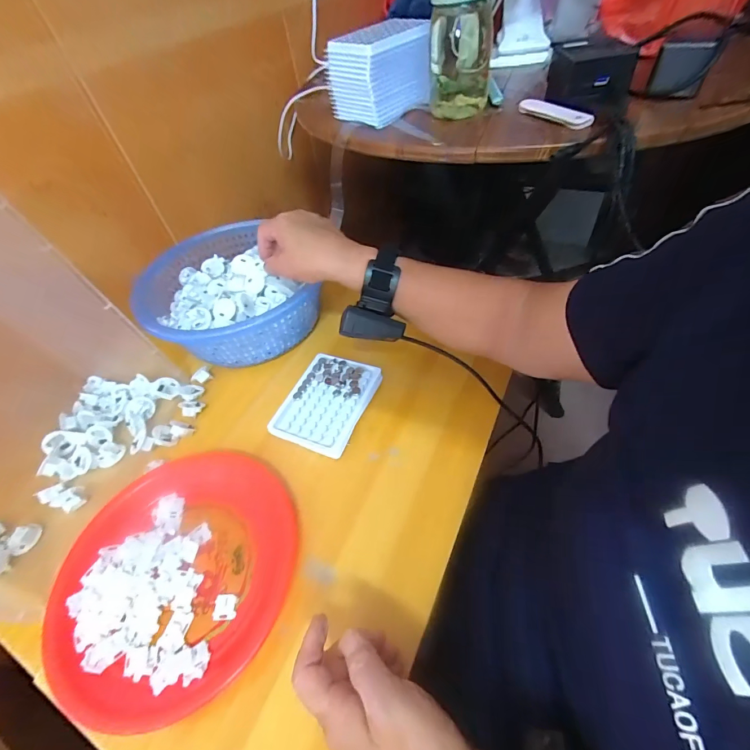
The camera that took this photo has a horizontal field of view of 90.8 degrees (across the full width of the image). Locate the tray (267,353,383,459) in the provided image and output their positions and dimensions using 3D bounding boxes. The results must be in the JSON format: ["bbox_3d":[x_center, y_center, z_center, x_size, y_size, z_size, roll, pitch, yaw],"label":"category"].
[{"bbox_3d":[-0.060,0.032,0.466,0.098,0.014,0.129,17,54,20],"label":"tray"}]

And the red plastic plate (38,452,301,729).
[{"bbox_3d":[-0.195,0.187,0.366,0.229,0.025,0.224,-4,50,4],"label":"red plastic plate"}]

